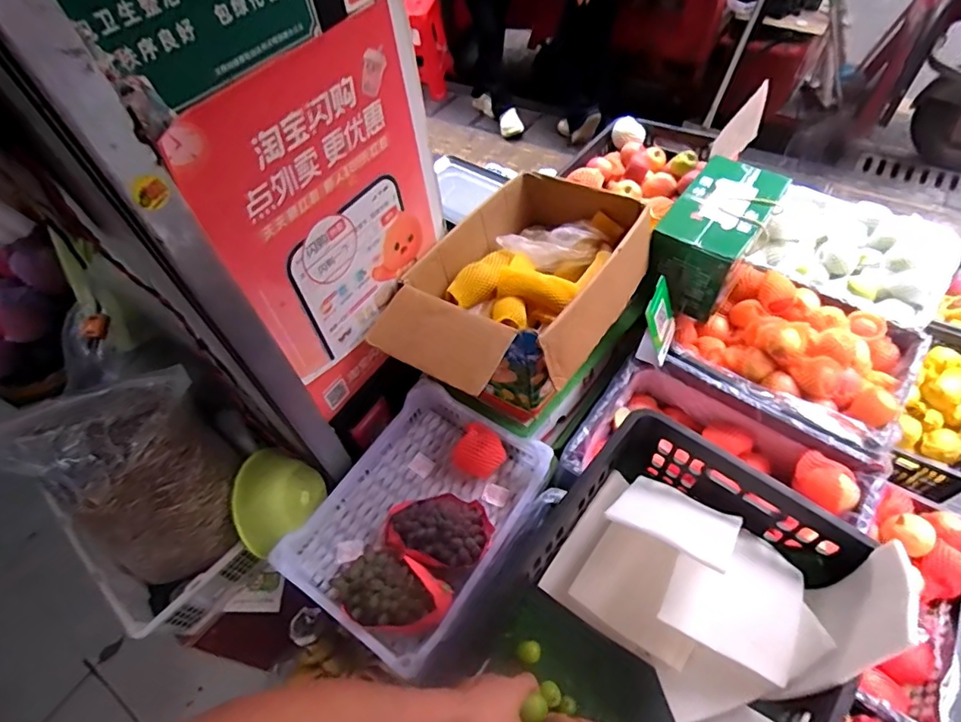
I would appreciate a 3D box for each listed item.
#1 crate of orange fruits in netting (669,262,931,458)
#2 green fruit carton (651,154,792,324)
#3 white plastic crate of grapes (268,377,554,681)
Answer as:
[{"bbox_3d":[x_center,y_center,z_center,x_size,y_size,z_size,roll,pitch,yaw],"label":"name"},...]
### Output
[{"bbox_3d":[0.669,-0.022,1.134,0.454,0.139,0.363,32,62,20],"label":"crate of orange fruits in netting"},{"bbox_3d":[0.514,-0.260,1.176,0.178,0.214,0.320,28,62,25],"label":"green fruit carton"},{"bbox_3d":[-0.114,0.283,0.995,0.336,0.120,0.453,28,61,25],"label":"white plastic crate of grapes"}]

